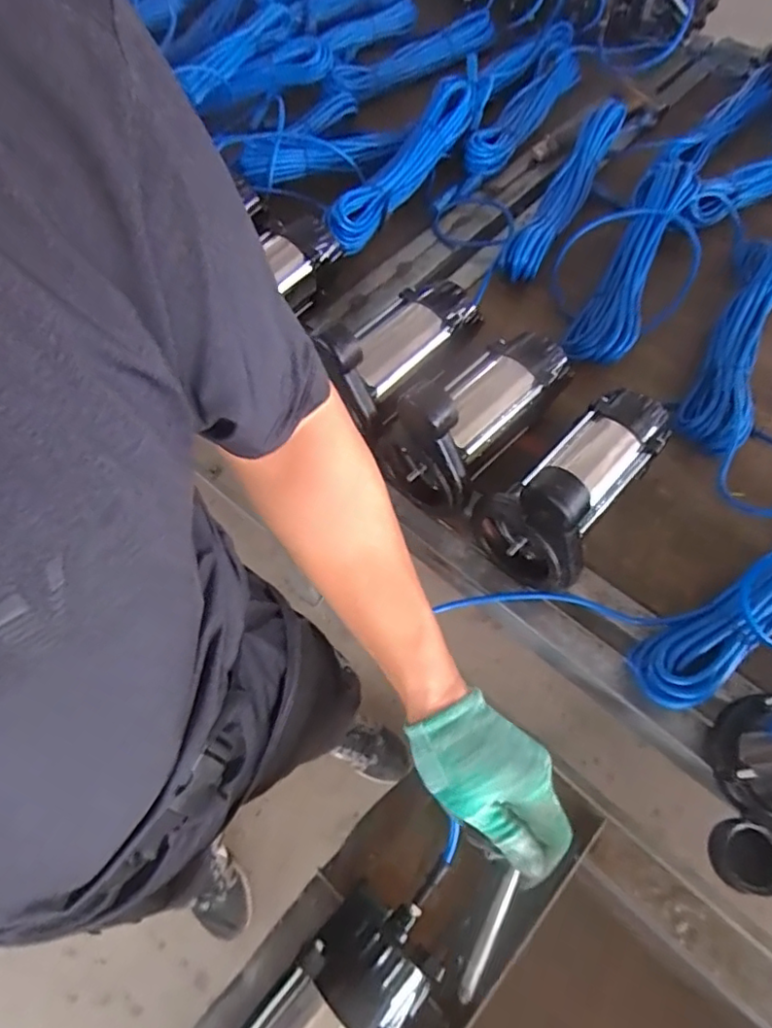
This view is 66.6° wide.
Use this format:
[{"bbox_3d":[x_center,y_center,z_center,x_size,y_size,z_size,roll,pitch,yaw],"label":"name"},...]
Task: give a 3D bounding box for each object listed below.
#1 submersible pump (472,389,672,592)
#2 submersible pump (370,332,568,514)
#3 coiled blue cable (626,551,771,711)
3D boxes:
[{"bbox_3d":[0.208,-0.049,0.609,0.108,0.163,0.225,36,70,19],"label":"submersible pump"},{"bbox_3d":[0.102,-0.123,0.655,0.103,0.167,0.219,35,69,18],"label":"submersible pump"},{"bbox_3d":[0.350,0.097,0.564,0.246,0.064,0.070,-35,66,0],"label":"coiled blue cable"}]

